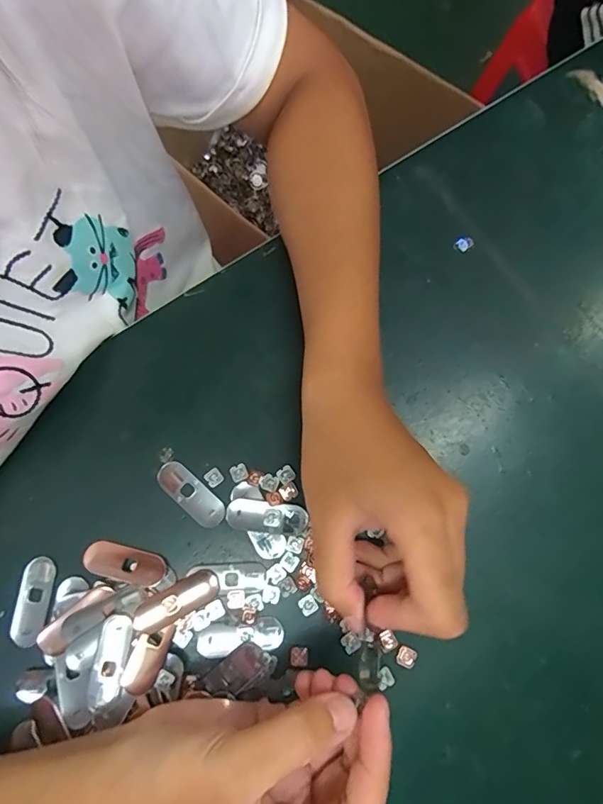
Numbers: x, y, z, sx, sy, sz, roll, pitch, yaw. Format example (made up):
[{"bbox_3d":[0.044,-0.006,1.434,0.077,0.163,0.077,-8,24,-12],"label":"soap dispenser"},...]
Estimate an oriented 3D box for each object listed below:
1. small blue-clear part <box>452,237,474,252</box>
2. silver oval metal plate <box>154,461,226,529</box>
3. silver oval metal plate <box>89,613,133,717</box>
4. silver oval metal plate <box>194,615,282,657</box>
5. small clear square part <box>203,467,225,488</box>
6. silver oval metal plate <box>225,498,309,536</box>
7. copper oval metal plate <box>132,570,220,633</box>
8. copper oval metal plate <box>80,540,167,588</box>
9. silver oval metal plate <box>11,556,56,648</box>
[{"bbox_3d":[0.114,-0.111,0.324,0.010,0.004,0.011,42,81,8],"label":"small blue-clear part"},{"bbox_3d":[-0.069,0.057,0.288,0.049,0.004,0.019,40,81,7],"label":"silver oval metal plate"},{"bbox_3d":[-0.108,0.148,0.261,0.018,0.009,0.051,10,76,-4],"label":"silver oval metal plate"},{"bbox_3d":[-0.036,0.137,0.269,0.049,0.004,0.017,-5,78,-1],"label":"silver oval metal plate"},{"bbox_3d":[-0.055,0.047,0.289,0.010,0.004,0.010,-38,81,-8],"label":"small clear square part"},{"bbox_3d":[-0.022,0.071,0.284,0.047,0.004,0.018,8,78,1],"label":"silver oval metal plate"},{"bbox_3d":[-0.073,0.118,0.273,0.051,0.006,0.018,-28,80,-6],"label":"copper oval metal plate"},{"bbox_3d":[-0.107,0.098,0.279,0.049,0.004,0.019,15,78,3],"label":"copper oval metal plate"},{"bbox_3d":[-0.161,0.119,0.277,0.019,0.004,0.049,8,78,1],"label":"silver oval metal plate"}]

